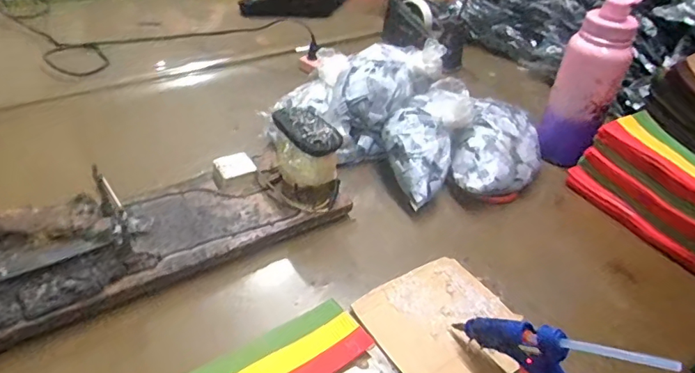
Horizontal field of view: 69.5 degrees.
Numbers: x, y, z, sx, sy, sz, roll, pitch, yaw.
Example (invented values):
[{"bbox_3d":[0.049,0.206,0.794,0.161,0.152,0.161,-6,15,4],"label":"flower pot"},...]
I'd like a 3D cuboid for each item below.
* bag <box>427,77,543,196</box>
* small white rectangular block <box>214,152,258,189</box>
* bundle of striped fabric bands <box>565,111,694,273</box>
[{"bbox_3d":[0.227,-0.082,0.761,0.200,0.130,0.151,-19,44,-28],"label":"bag"},{"bbox_3d":[-0.152,-0.019,0.675,0.054,0.022,0.050,-13,41,-23],"label":"small white rectangular block"},{"bbox_3d":[0.465,0.024,0.678,0.092,0.111,0.303,-15,42,-24],"label":"bundle of striped fabric bands"}]

